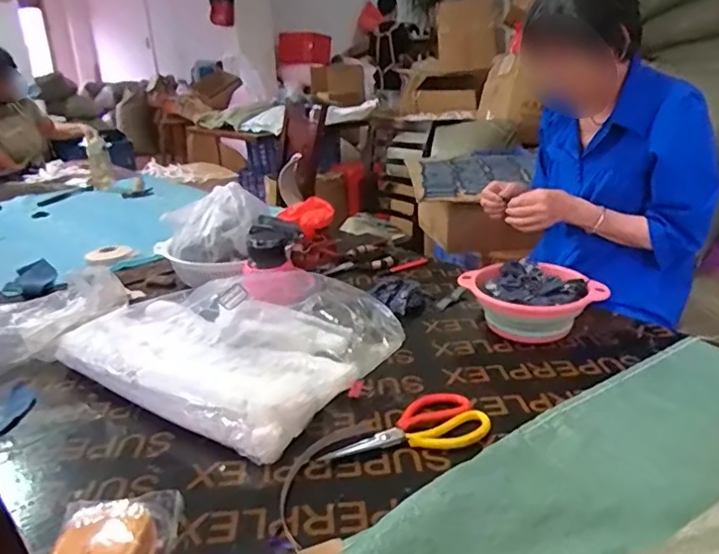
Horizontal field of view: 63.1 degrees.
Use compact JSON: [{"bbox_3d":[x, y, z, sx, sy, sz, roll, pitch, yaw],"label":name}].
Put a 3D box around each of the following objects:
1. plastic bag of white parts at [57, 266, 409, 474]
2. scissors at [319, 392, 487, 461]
[{"bbox_3d":[-0.190,0.084,0.895,0.415,0.101,0.355,10,25,30],"label":"plastic bag of white parts"},{"bbox_3d":[0.058,0.190,0.710,0.200,0.014,0.094,-14,24,-27],"label":"scissors"}]

